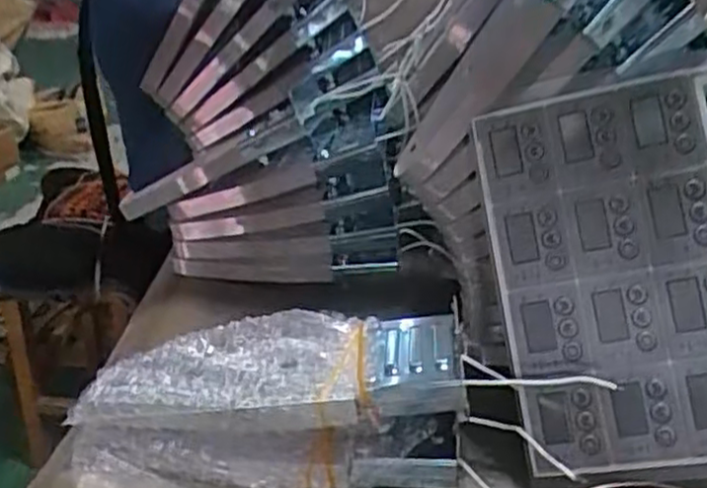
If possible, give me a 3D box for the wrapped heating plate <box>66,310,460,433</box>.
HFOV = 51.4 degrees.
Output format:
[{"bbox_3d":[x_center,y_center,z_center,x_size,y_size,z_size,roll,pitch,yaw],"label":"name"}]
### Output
[{"bbox_3d":[-0.038,0.067,0.347,0.169,0.058,0.062,5,26,7],"label":"wrapped heating plate"}]

